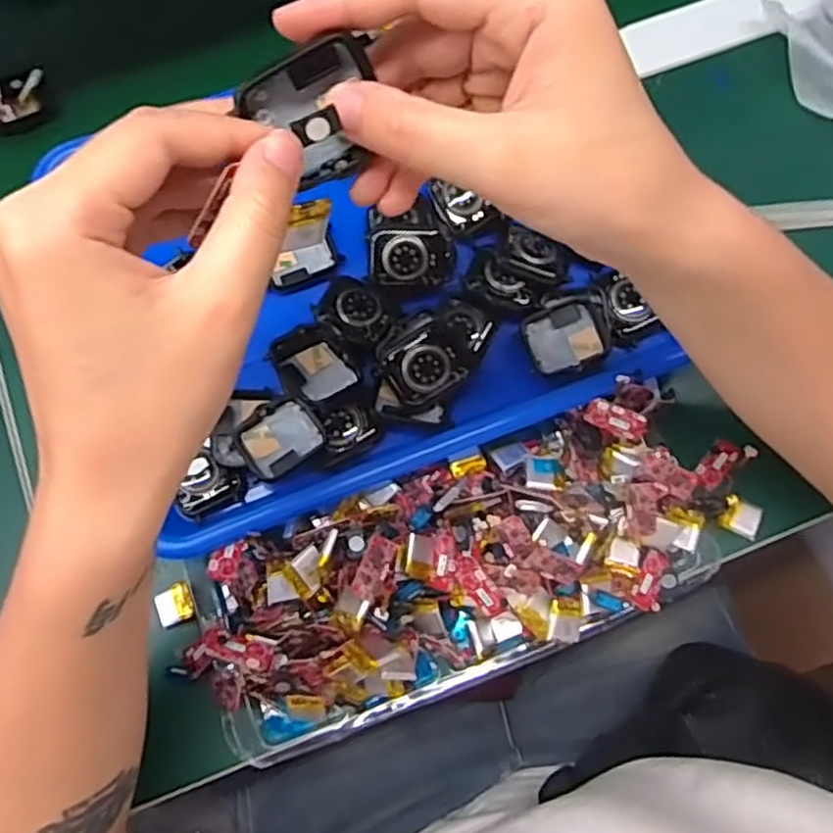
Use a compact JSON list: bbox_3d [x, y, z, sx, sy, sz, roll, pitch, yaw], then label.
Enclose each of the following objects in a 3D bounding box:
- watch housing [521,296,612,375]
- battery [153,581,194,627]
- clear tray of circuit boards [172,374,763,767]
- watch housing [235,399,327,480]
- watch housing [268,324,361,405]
[{"bbox_3d":[0.080,-0.043,0.378,0.043,0.011,0.038,-20,74,-5],"label":"watch housing"},{"bbox_3d":[-0.126,0.098,0.370,0.019,0.006,0.019,-21,75,-5],"label":"battery"},{"bbox_3d":[0.032,0.071,0.354,0.302,0.054,0.120,-22,75,-5],"label":"clear tray of circuit boards"},{"bbox_3d":[-0.071,0.011,0.368,0.040,0.012,0.033,-36,76,-9],"label":"watch housing"},{"bbox_3d":[-0.054,-0.028,0.374,0.036,0.013,0.045,-29,75,-7],"label":"watch housing"}]

